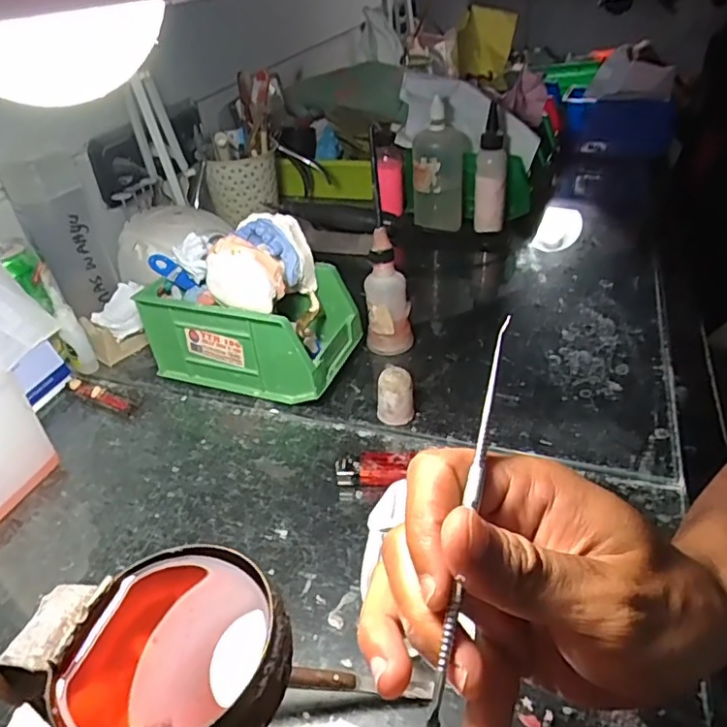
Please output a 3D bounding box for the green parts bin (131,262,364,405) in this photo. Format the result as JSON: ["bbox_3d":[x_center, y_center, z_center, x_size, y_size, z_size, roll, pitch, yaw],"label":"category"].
[{"bbox_3d":[-0.098,-0.035,0.530,0.169,0.085,0.097,11,40,20],"label":"green parts bin"}]

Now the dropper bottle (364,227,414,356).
[{"bbox_3d":[0.023,-0.059,0.526,0.036,0.108,0.035,27,47,36],"label":"dropper bottle"}]

